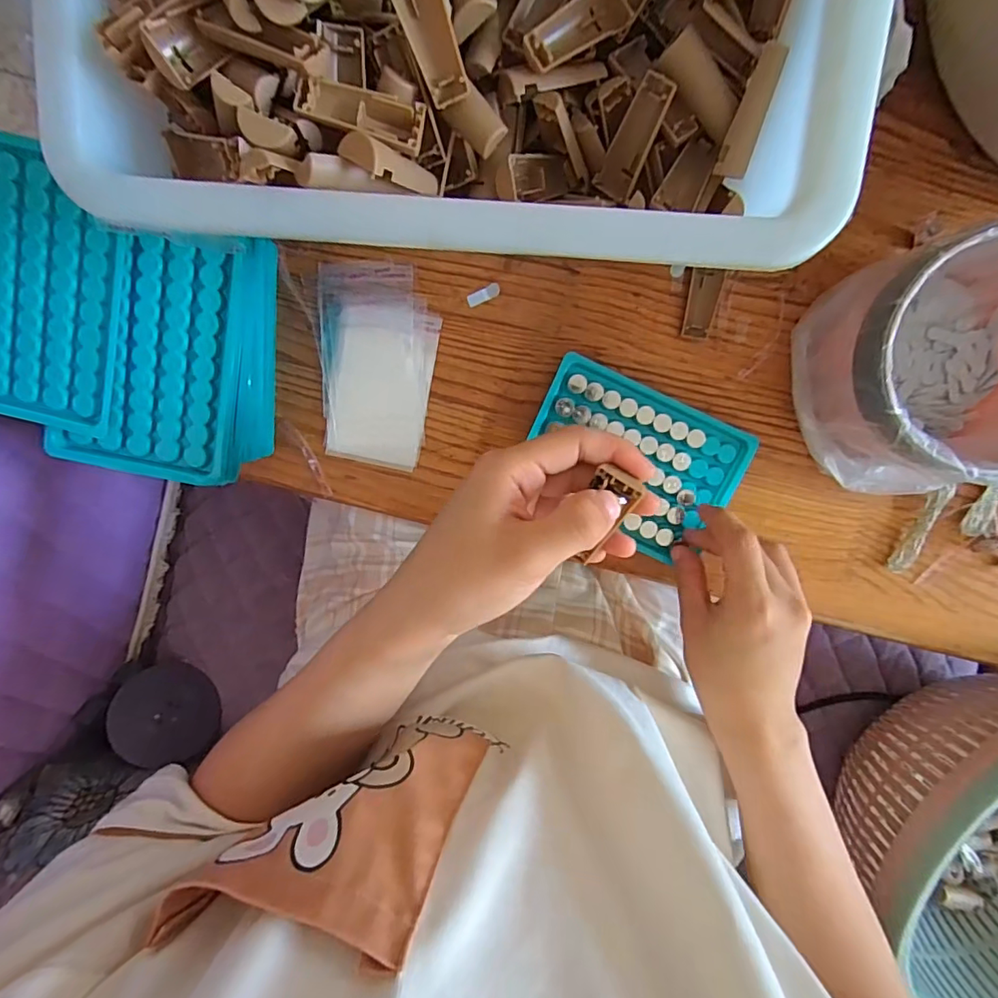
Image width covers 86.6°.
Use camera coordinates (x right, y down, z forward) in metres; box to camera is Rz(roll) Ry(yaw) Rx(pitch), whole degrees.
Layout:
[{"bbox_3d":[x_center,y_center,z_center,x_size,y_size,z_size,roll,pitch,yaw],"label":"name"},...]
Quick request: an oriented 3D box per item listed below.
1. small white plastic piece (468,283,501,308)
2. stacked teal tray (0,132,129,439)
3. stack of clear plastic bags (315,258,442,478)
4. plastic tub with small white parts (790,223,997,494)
[{"bbox_3d":[-0.010,-0.127,0.330,0.021,0.004,0.008,-23,98,6],"label":"small white plastic piece"},{"bbox_3d":[-0.230,-0.102,0.260,0.086,0.017,0.129,15,99,0],"label":"stacked teal tray"},{"bbox_3d":[-0.079,-0.085,0.339,0.073,0.004,0.124,6,99,1],"label":"stack of clear plastic bags"},{"bbox_3d":[0.239,-0.070,0.287,0.121,0.083,0.119,0,99,2],"label":"plastic tub with small white parts"}]

